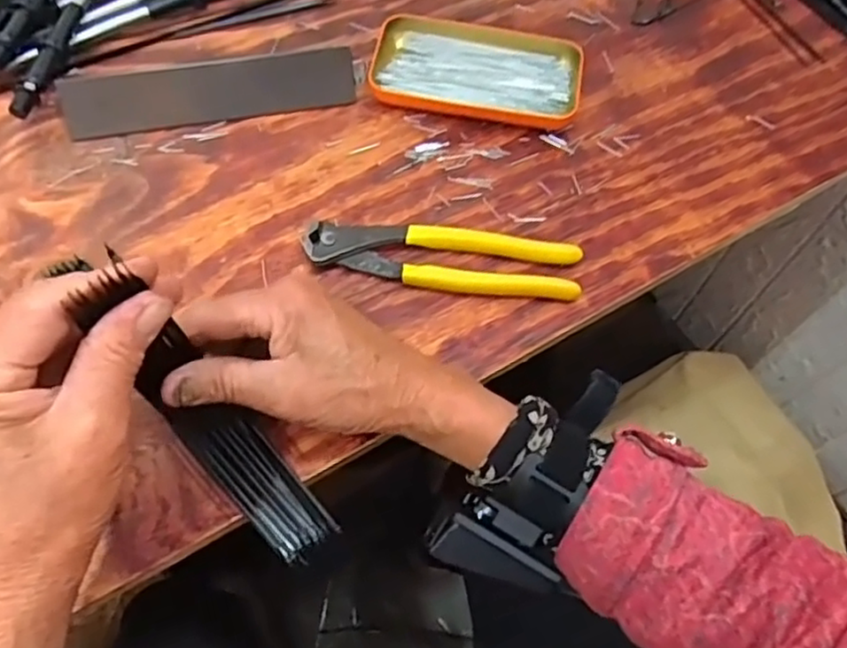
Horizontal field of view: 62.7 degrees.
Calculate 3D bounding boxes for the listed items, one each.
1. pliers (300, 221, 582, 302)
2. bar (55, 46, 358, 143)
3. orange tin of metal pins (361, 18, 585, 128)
[{"bbox_3d":[0.011,-0.039,0.422,0.164,0.014,0.039,10,62,3],"label":"pliers"},{"bbox_3d":[-0.143,-0.157,0.473,0.191,0.008,0.038,-11,106,-9],"label":"bar"},{"bbox_3d":[0.039,-0.180,0.495,0.144,0.021,0.077,12,62,5],"label":"orange tin of metal pins"}]

